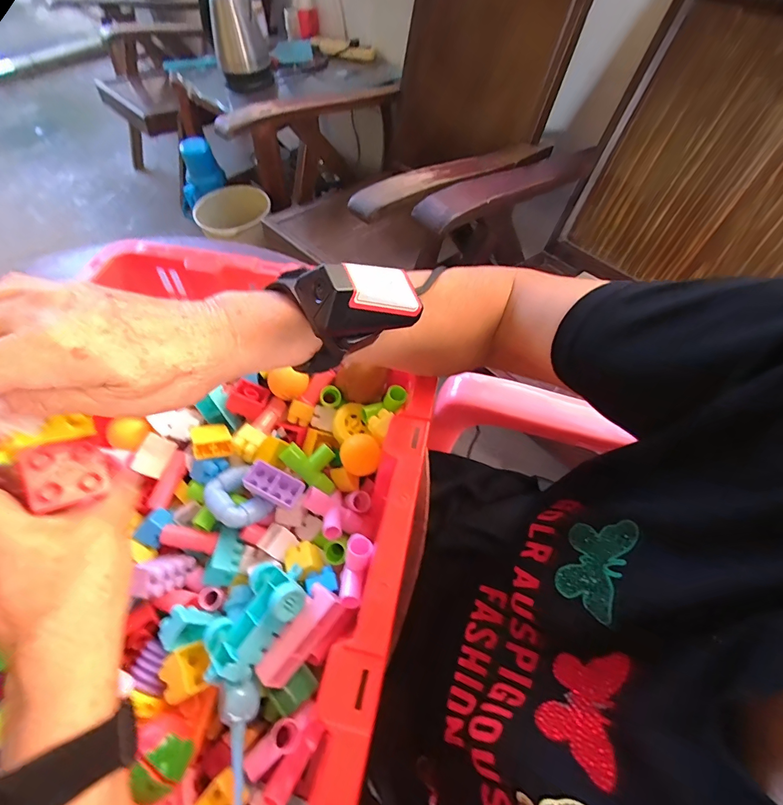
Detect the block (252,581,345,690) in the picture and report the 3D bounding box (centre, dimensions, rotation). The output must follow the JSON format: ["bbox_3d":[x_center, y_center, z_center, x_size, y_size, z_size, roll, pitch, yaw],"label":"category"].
[{"bbox_3d":[-0.068,0.172,0.304,0.024,0.025,0.070,33,63,20],"label":"block"}]

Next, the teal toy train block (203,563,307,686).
[{"bbox_3d":[-0.100,0.153,0.295,0.050,0.030,0.082,38,65,23],"label":"teal toy train block"}]

